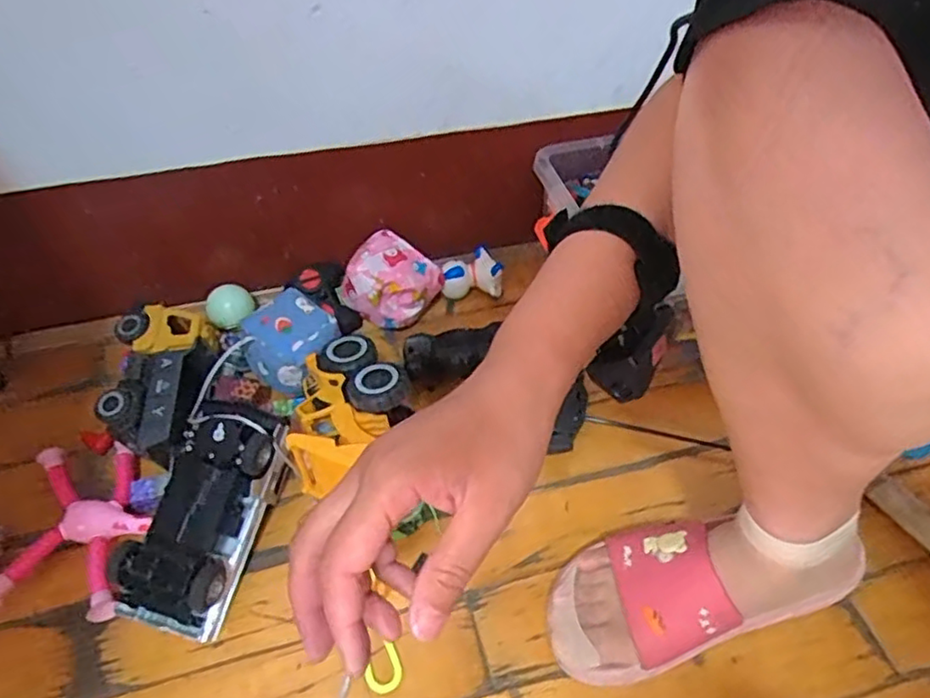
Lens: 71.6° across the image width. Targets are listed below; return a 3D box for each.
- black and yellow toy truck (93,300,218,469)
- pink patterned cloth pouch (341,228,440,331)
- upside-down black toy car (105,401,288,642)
[{"bbox_3d":[-0.285,0.030,0.609,0.092,0.058,0.156,-6,52,-6],"label":"black and yellow toy truck"},{"bbox_3d":[-0.078,-0.075,0.697,0.097,0.065,0.083,-33,59,-24],"label":"pink patterned cloth pouch"},{"bbox_3d":[-0.210,0.134,0.530,0.086,0.070,0.180,14,70,10],"label":"upside-down black toy car"}]

